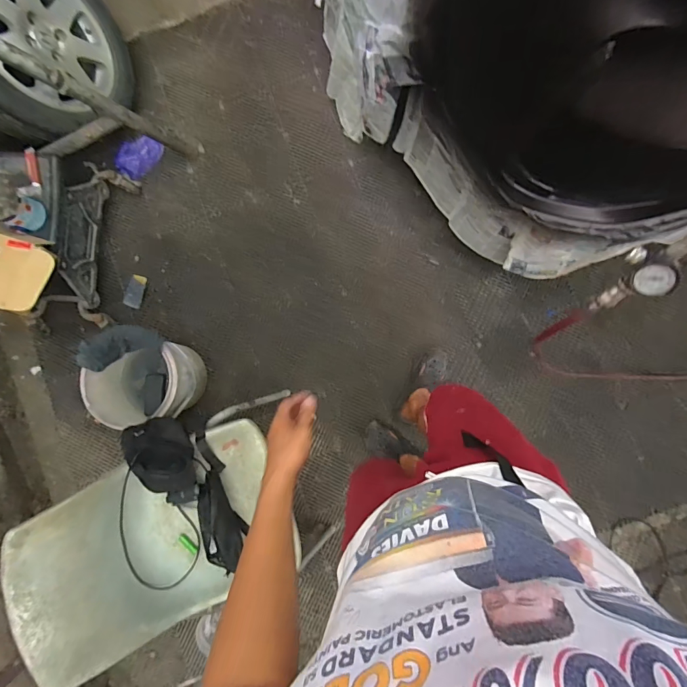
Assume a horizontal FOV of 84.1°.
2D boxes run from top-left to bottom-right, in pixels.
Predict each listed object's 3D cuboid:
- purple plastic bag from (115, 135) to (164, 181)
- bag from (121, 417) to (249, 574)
[{"bbox_3d":[-0.788,-0.719,1.469,0.104,0.086,0.179,38,87,4],"label":"purple plastic bag"},{"bbox_3d":[-0.423,0.409,1.054,0.183,0.099,0.451,-27,86,-1],"label":"bag"}]

